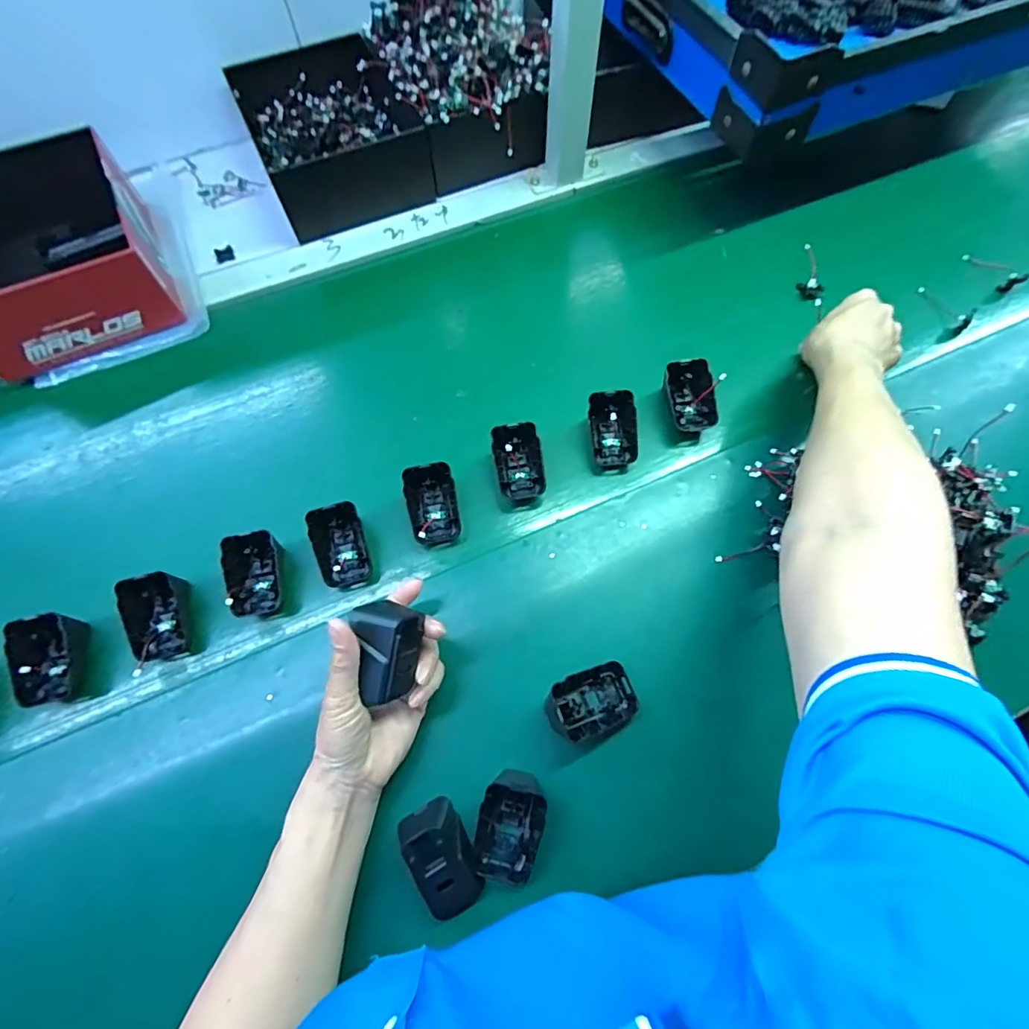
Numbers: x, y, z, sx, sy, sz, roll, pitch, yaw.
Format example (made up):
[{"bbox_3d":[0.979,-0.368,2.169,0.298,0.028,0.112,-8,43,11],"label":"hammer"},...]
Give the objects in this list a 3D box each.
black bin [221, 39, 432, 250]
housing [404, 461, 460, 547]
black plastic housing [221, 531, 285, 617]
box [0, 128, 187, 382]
[{"bbox_3d":[-0.226,-0.472,0.622,0.176,0.081,0.235,-24,69,-9],"label":"black bin"},{"bbox_3d":[-0.074,-0.007,0.448,0.042,0.044,0.060,-7,67,-2],"label":"housing"},{"bbox_3d":[-0.223,0.051,0.427,0.037,0.034,0.064,-8,67,-3],"label":"black plastic housing"},{"bbox_3d":[-0.495,-0.281,0.538,0.187,0.093,0.237,-27,69,-10],"label":"box"}]

